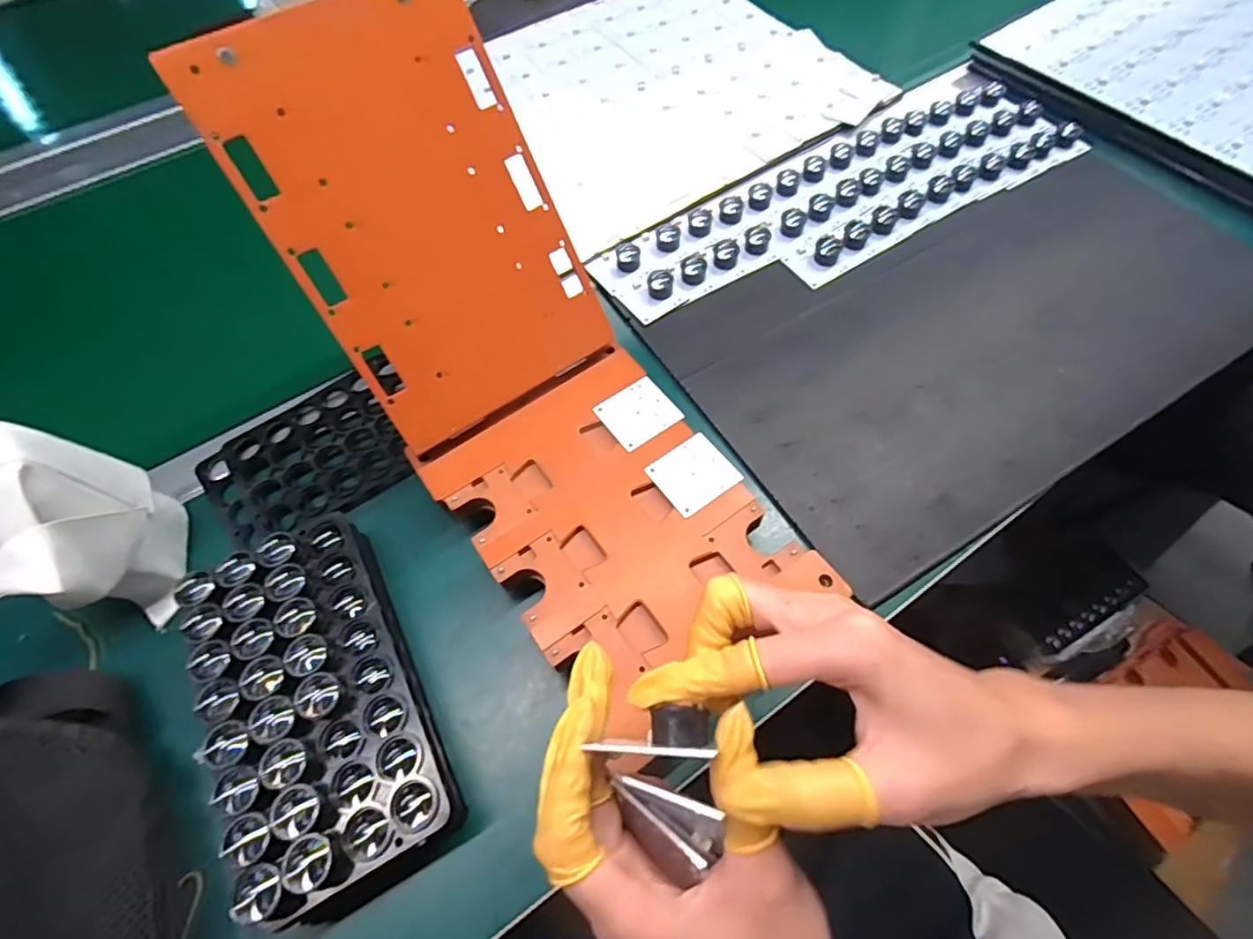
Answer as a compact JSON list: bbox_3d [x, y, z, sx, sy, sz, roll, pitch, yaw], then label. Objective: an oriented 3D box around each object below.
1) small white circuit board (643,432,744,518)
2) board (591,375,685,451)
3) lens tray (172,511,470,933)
[{"bbox_3d":[0.044,0.003,0.378,0.047,0.004,0.044,-33,65,-15],"label":"small white circuit board"},{"bbox_3d":[0.008,-0.040,0.404,0.047,0.004,0.044,-33,65,-15],"label":"board"},{"bbox_3d":[-0.170,0.127,0.324,0.098,0.050,0.193,-29,64,-13],"label":"lens tray"}]

